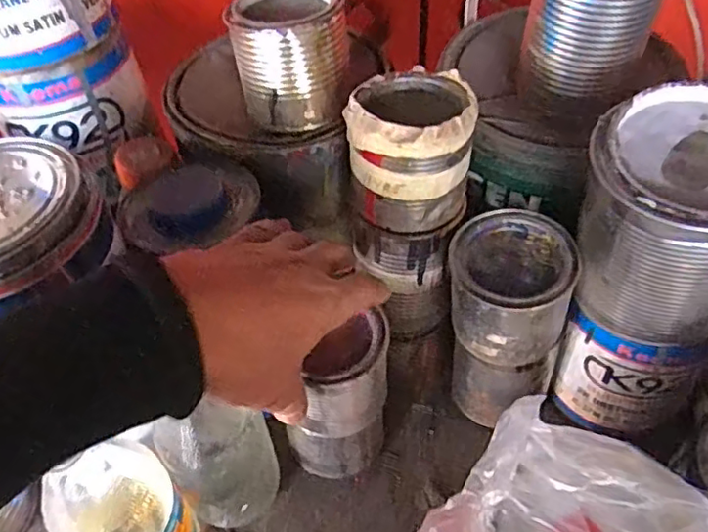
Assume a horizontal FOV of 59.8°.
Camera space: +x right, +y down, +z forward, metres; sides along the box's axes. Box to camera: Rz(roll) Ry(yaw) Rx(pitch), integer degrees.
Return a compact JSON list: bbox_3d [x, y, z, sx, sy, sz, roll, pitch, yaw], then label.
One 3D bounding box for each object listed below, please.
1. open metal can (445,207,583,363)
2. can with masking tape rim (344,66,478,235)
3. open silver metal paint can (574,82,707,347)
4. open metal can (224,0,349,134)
[{"bbox_3d":[0.096,0.013,0.389,0.071,0.065,0.072,-2,52,2],"label":"open metal can"},{"bbox_3d":[0.034,-0.072,0.371,0.074,0.074,0.072,0,52,4],"label":"can with masking tape rim"},{"bbox_3d":[0.173,-0.025,0.342,0.094,0.113,0.087,-2,52,2],"label":"open silver metal paint can"},{"bbox_3d":[-0.041,-0.138,0.388,0.069,0.080,0.063,-2,52,2],"label":"open metal can"}]

